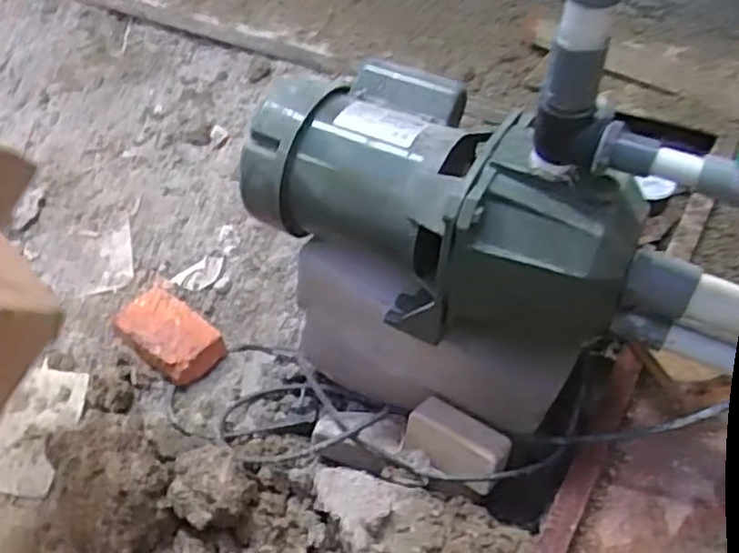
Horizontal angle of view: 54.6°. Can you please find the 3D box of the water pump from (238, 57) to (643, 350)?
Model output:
[{"bbox_3d":[0.070,-0.069,0.680,0.349,0.156,0.176,23,54,25],"label":"water pump"}]

